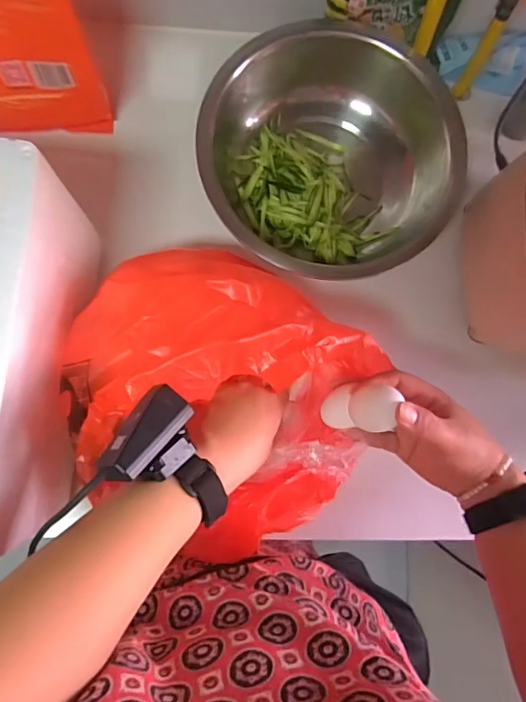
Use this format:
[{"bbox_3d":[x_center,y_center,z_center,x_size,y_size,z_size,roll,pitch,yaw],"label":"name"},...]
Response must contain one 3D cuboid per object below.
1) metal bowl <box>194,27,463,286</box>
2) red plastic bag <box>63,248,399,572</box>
[{"bbox_3d":[0.068,-0.229,0.547,0.272,0.094,0.242,-14,85,-5],"label":"metal bowl"},{"bbox_3d":[-0.033,0.031,0.436,0.280,0.148,0.239,41,83,2],"label":"red plastic bag"}]

